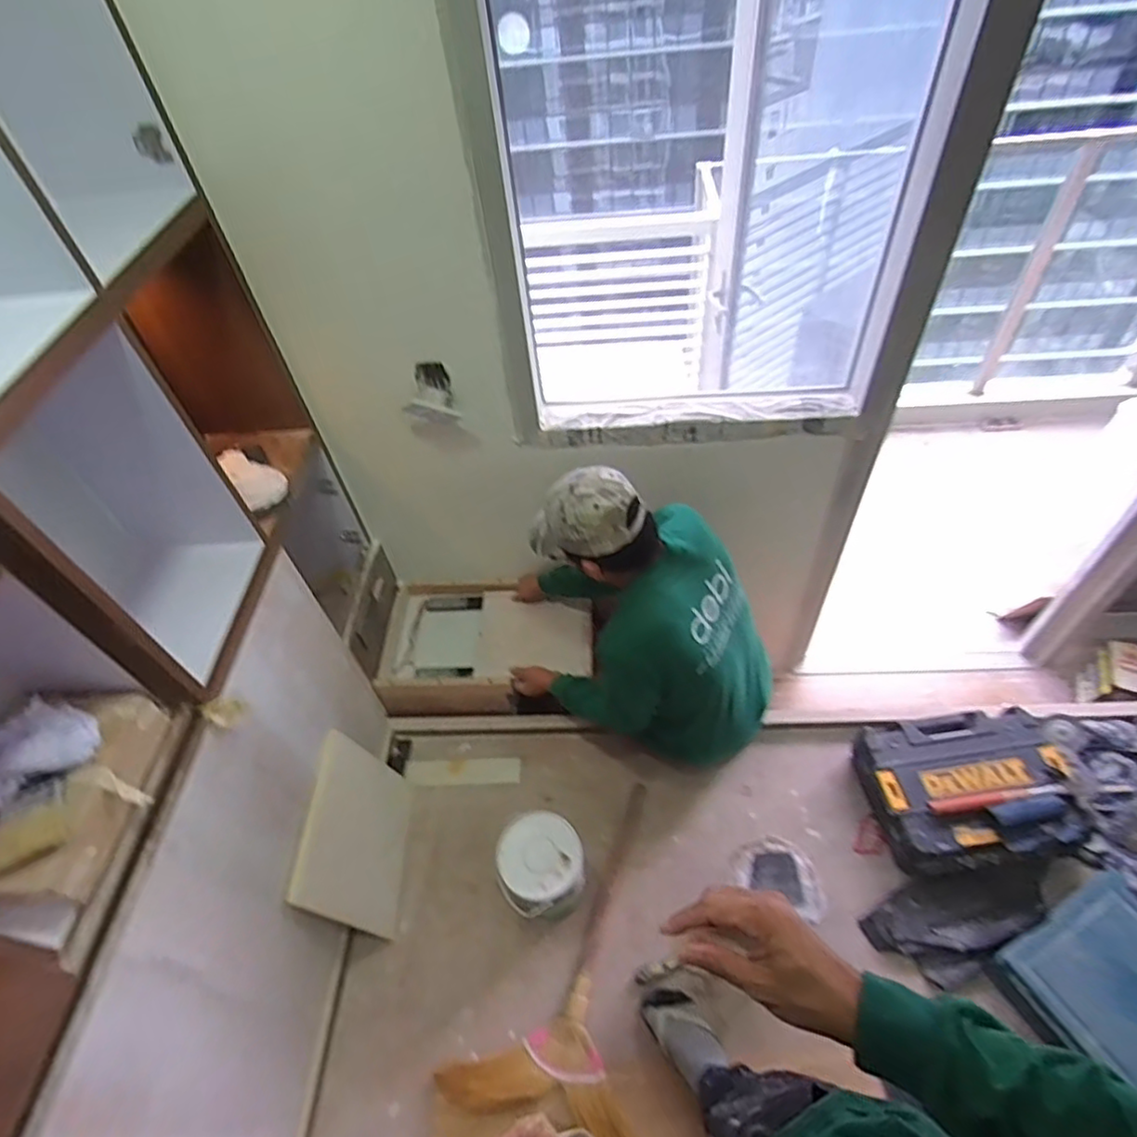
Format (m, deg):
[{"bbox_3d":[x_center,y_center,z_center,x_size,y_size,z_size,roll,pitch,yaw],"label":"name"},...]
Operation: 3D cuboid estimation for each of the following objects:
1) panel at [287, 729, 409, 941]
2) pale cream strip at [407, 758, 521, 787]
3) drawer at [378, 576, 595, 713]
[{"bbox_3d":[-0.473,0.599,1.449,0.022,0.342,0.360,-14,48,17],"label":"panel"},{"bbox_3d":[-0.281,0.546,1.720,0.306,0.018,0.073,-5,48,7],"label":"pale cream strip"},{"bbox_3d":[-0.224,0.222,1.829,0.585,0.116,0.370,-1,50,5],"label":"drawer"}]

